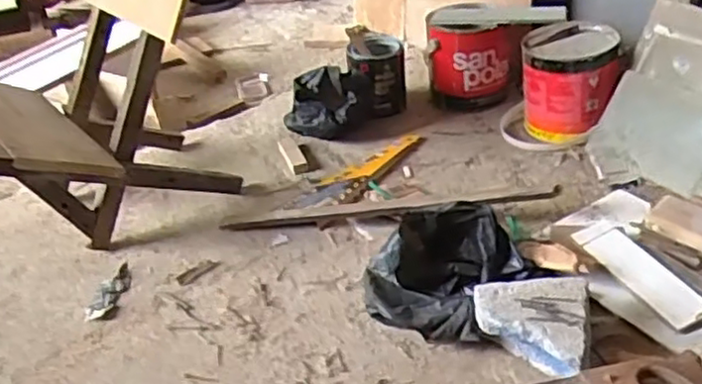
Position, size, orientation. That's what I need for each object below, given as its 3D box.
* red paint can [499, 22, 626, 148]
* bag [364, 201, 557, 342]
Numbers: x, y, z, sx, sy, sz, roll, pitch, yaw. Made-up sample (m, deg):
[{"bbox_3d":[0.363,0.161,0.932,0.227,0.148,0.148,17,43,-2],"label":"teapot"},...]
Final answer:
[{"bbox_3d":[0.355,-0.181,1.208,0.187,0.155,0.165,-1,34,10],"label":"red paint can"},{"bbox_3d":[0.116,0.097,0.880,0.169,0.102,0.182,19,42,34],"label":"bag"}]

